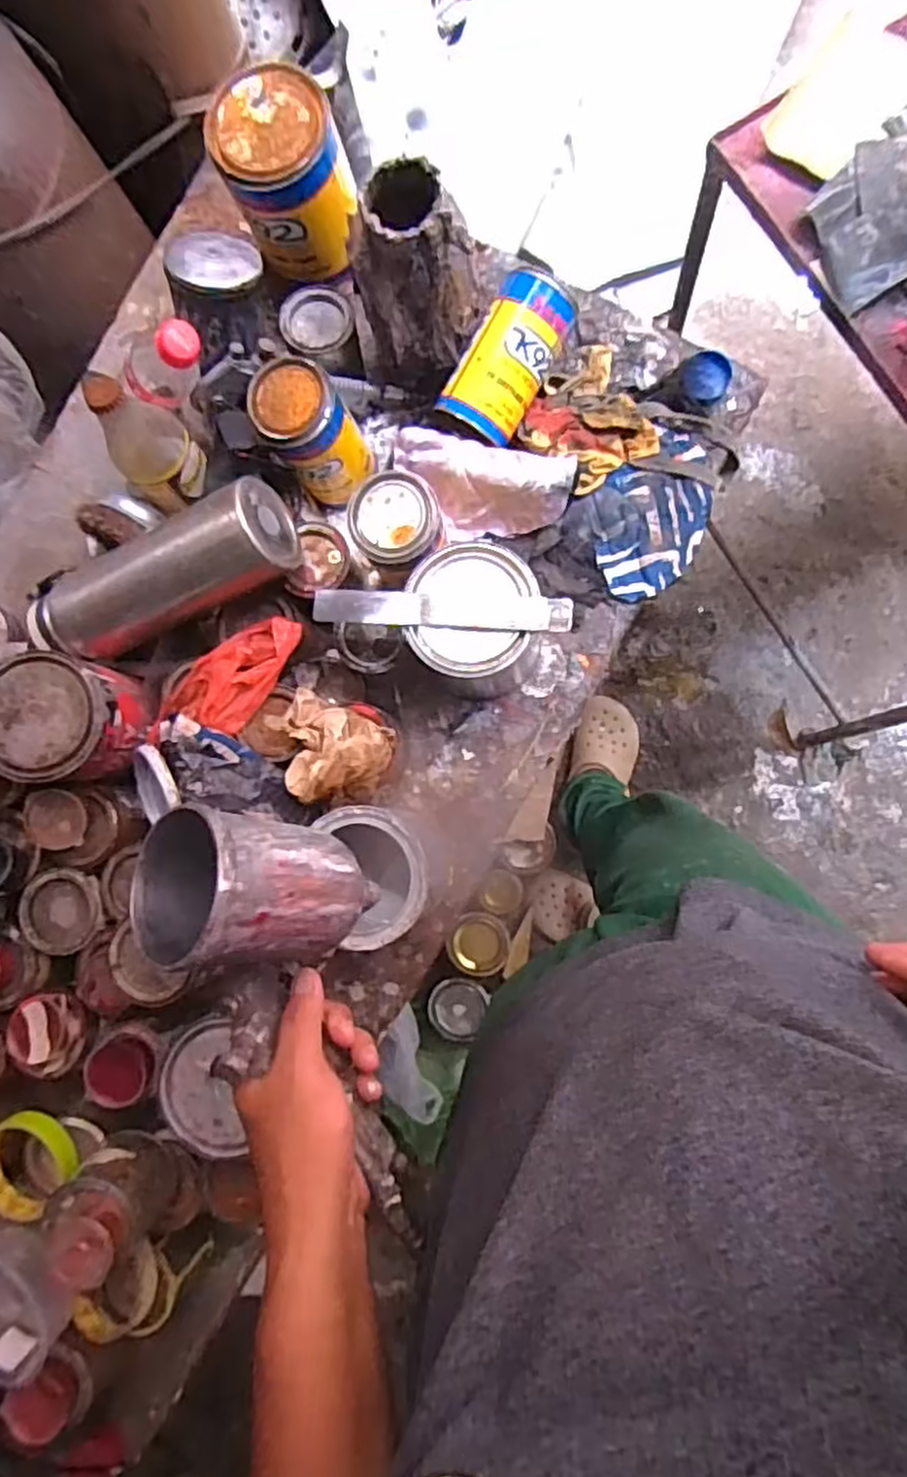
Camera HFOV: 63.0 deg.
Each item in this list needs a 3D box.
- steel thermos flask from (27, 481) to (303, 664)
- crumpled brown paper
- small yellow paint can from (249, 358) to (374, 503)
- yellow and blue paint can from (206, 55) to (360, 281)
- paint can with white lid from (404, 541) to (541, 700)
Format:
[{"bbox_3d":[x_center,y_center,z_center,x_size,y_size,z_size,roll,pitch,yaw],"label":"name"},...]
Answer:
[{"bbox_3d":[-0.252,-0.131,0.624,0.249,0.077,0.077,-19,84,20],"label":"steel thermos flask"},{"bbox_3d":[-0.102,-0.001,0.587,0.087,0.042,0.089,-29,83,6],"label":"crumpled brown paper"},{"bbox_3d":[-0.118,-0.261,0.637,0.065,0.122,0.071,0,87,8],"label":"small yellow paint can"},{"bbox_3d":[-0.141,-0.480,0.645,0.104,0.113,0.118,-14,85,7],"label":"yellow and blue paint can"},{"bbox_3d":[0.022,-0.093,0.619,0.099,0.119,0.105,0,87,8],"label":"paint can with white lid"}]

